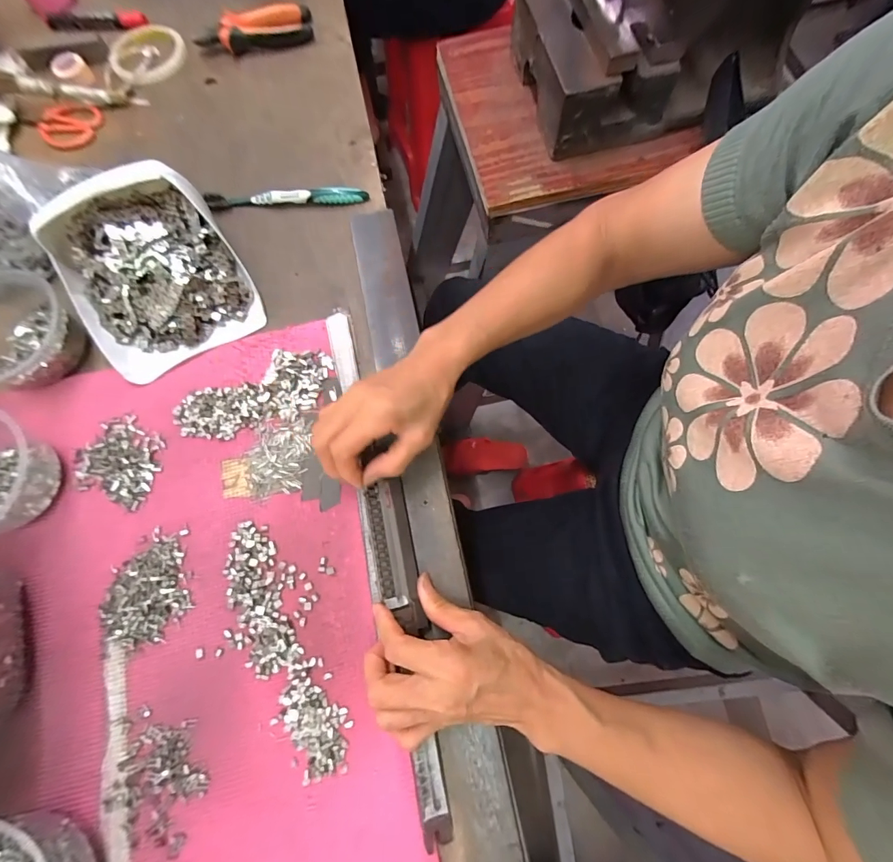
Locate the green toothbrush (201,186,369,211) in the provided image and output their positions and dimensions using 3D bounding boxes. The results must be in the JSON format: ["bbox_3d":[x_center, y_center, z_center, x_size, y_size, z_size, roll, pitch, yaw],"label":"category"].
[{"bbox_3d":[-0.180,-0.263,0.465,0.180,0.018,0.021,-4,73,2],"label":"green toothbrush"}]

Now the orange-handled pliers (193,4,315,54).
[{"bbox_3d":[-0.250,-0.528,0.538,0.148,0.030,0.045,-23,73,-3],"label":"orange-handled pliers"}]

